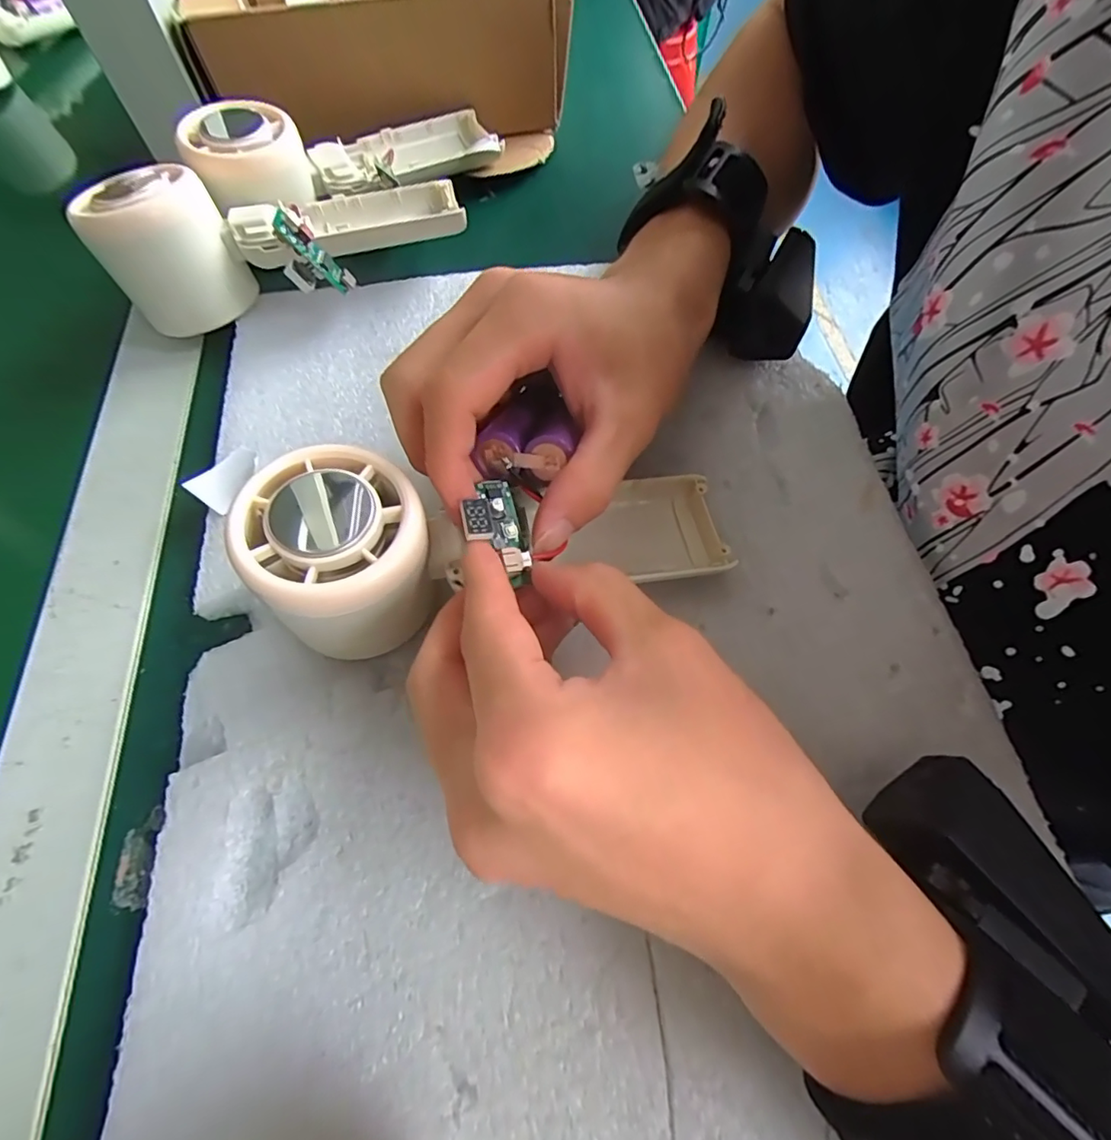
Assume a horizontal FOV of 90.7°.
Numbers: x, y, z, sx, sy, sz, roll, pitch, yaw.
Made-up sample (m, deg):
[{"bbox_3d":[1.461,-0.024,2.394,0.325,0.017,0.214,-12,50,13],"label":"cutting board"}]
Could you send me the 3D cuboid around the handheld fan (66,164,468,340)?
[{"bbox_3d":[-0.125,-0.157,0.262,0.163,0.050,0.063,-15,65,-10],"label":"handheld fan"}]

